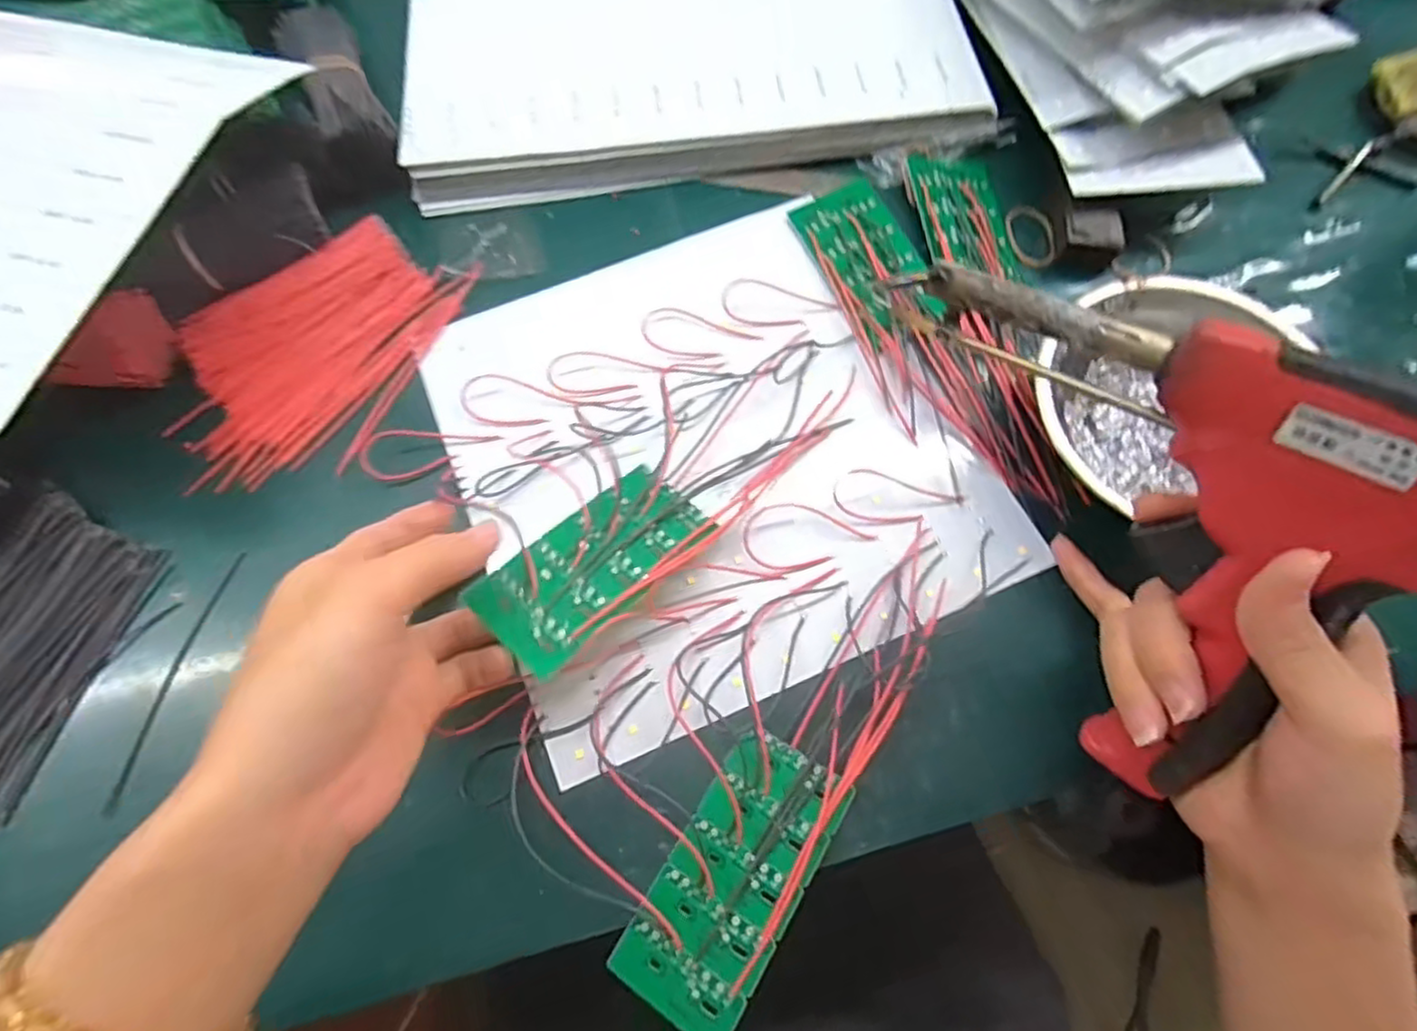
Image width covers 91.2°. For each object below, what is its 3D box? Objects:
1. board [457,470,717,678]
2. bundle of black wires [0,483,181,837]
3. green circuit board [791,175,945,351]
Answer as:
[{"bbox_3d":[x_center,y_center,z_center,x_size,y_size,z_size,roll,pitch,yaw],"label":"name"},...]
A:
[{"bbox_3d":[-0.044,0.017,0.279,0.045,0.006,0.097,41,57,13],"label":"board"},{"bbox_3d":[-0.295,0.059,0.296,0.084,0.011,0.121,25,72,8],"label":"bundle of black wires"},{"bbox_3d":[0.083,-0.134,0.360,0.047,0.006,0.099,-20,72,-7],"label":"green circuit board"}]

